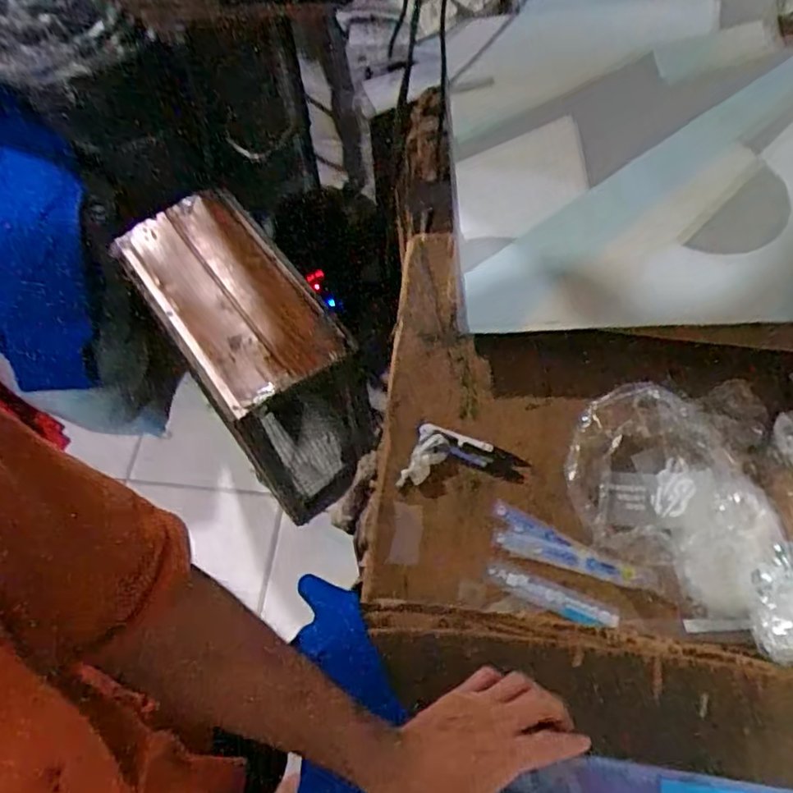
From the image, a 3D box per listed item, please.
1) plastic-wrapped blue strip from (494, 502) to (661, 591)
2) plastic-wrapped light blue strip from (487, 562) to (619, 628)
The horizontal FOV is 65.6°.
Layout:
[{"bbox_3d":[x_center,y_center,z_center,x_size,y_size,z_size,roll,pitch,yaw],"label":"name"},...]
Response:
[{"bbox_3d":[0.175,0.159,0.619,0.166,0.007,0.044,22,64,13],"label":"plastic-wrapped blue strip"},{"bbox_3d":[0.151,0.197,0.603,0.127,0.004,0.024,21,64,13],"label":"plastic-wrapped light blue strip"}]

